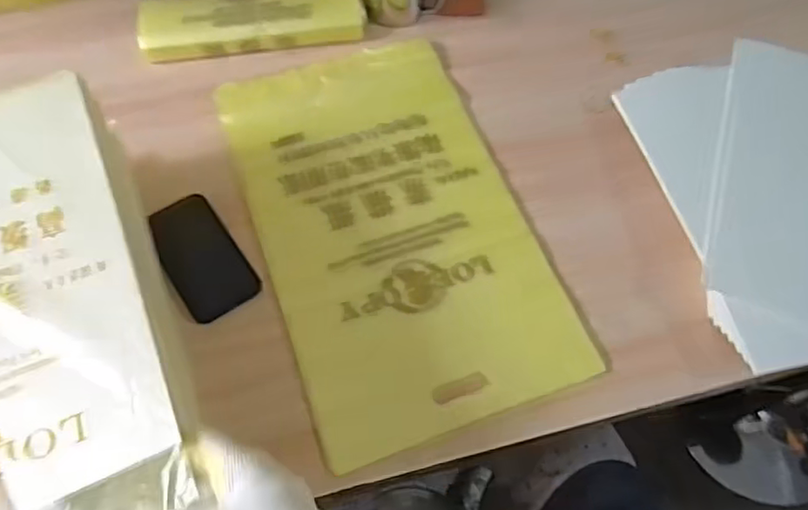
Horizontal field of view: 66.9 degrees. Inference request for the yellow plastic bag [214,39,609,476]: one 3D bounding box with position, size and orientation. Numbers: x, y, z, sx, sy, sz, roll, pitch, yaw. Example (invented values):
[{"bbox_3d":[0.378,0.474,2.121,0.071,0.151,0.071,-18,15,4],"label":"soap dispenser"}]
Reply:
[{"bbox_3d":[-0.018,-0.051,0.725,0.298,0.015,0.516,-18,63,-11],"label":"yellow plastic bag"}]

